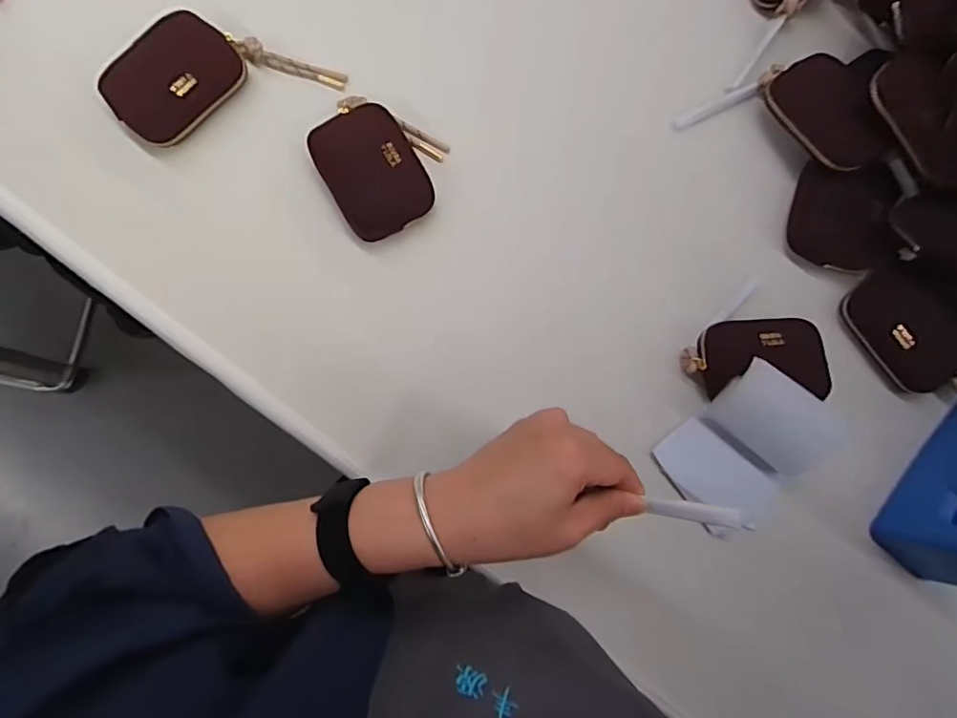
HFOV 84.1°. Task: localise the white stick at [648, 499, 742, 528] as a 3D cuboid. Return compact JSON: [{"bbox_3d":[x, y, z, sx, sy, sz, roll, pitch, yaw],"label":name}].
[{"bbox_3d":[0.133,0.094,0.327,0.053,0.008,0.011,-1,82,34],"label":"white stick"}]

